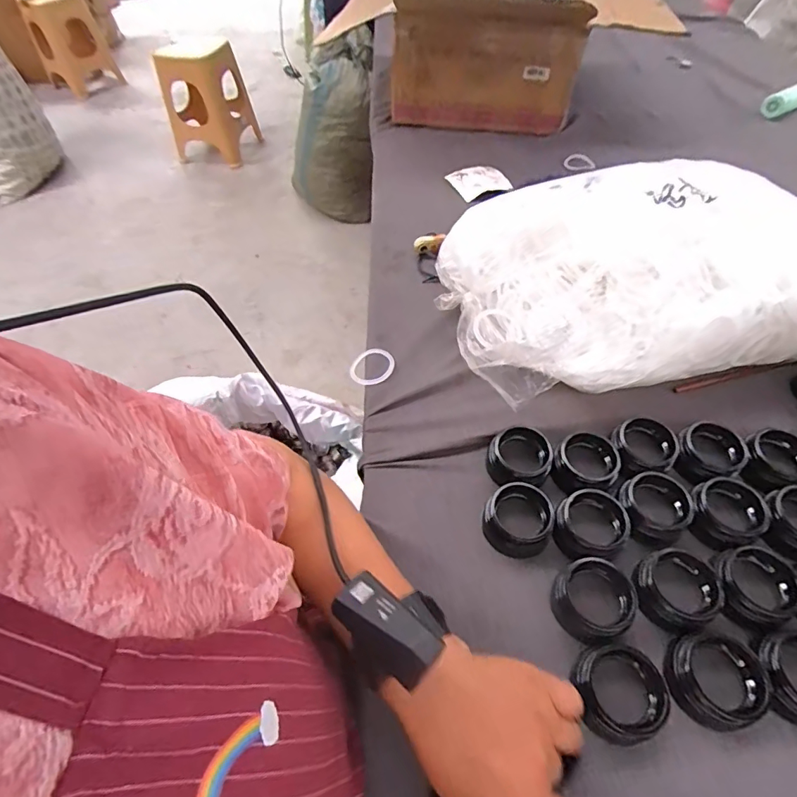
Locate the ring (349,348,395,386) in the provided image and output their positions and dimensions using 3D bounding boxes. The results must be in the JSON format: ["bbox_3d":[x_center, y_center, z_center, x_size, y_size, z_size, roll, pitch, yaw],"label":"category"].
[{"bbox_3d":[-0.035,-0.042,0.608,0.060,0.007,0.062,-8,51,10],"label":"ring"}]

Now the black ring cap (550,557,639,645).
[{"bbox_3d":[0.171,0.178,0.407,0.059,0.040,0.063,0,53,0],"label":"black ring cap"}]

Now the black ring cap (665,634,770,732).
[{"bbox_3d":[0.253,0.225,0.369,0.063,0.035,0.066,-8,53,-6],"label":"black ring cap"}]

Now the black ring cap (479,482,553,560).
[{"bbox_3d":[0.118,0.119,0.456,0.061,0.041,0.064,0,53,0],"label":"black ring cap"}]

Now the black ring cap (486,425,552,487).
[{"bbox_3d":[0.129,0.062,0.494,0.065,0.032,0.065,6,53,5],"label":"black ring cap"}]

